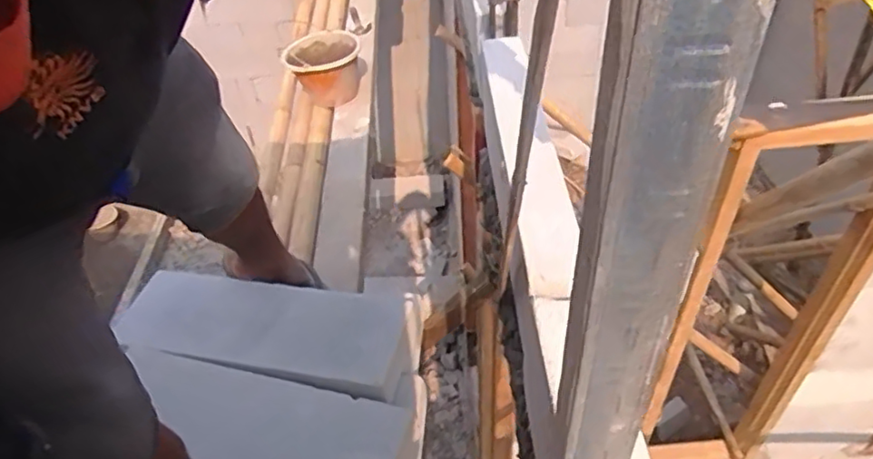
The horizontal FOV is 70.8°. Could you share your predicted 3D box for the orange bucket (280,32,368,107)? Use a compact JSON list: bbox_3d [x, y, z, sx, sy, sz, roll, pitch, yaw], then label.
[{"bbox_3d":[-0.341,-0.490,1.882,0.221,0.150,0.192,-4,42,0],"label":"orange bucket"}]

